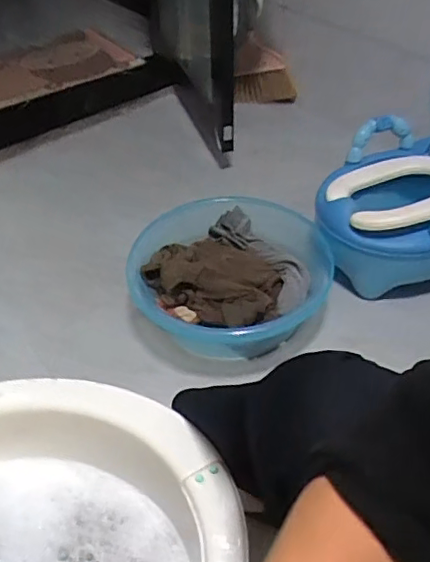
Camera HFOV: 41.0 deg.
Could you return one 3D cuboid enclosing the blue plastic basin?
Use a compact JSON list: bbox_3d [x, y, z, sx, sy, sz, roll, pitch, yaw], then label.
[{"bbox_3d":[0.019,0.000,1.102,0.381,0.132,0.356,10,45,13],"label":"blue plastic basin"}]

